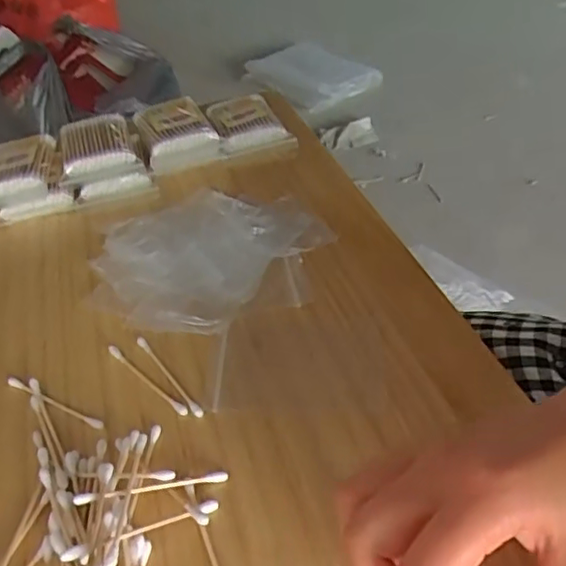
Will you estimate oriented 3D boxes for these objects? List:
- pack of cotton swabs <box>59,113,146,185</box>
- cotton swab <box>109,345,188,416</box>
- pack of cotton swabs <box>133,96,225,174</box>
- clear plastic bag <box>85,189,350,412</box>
[{"bbox_3d":[-0.161,-0.116,0.521,0.063,0.027,0.087,-15,42,-11],"label":"pack of cotton swabs"},{"bbox_3d":[-0.080,0.055,0.345,0.074,0.004,0.006,31,53,34],"label":"cotton swab"},{"bbox_3d":[-0.094,-0.134,0.538,0.066,0.032,0.089,-16,43,-12],"label":"pack of cotton swabs"},{"bbox_3d":[-0.045,-0.001,0.400,0.164,0.017,0.206,-2,42,3],"label":"clear plastic bag"}]

